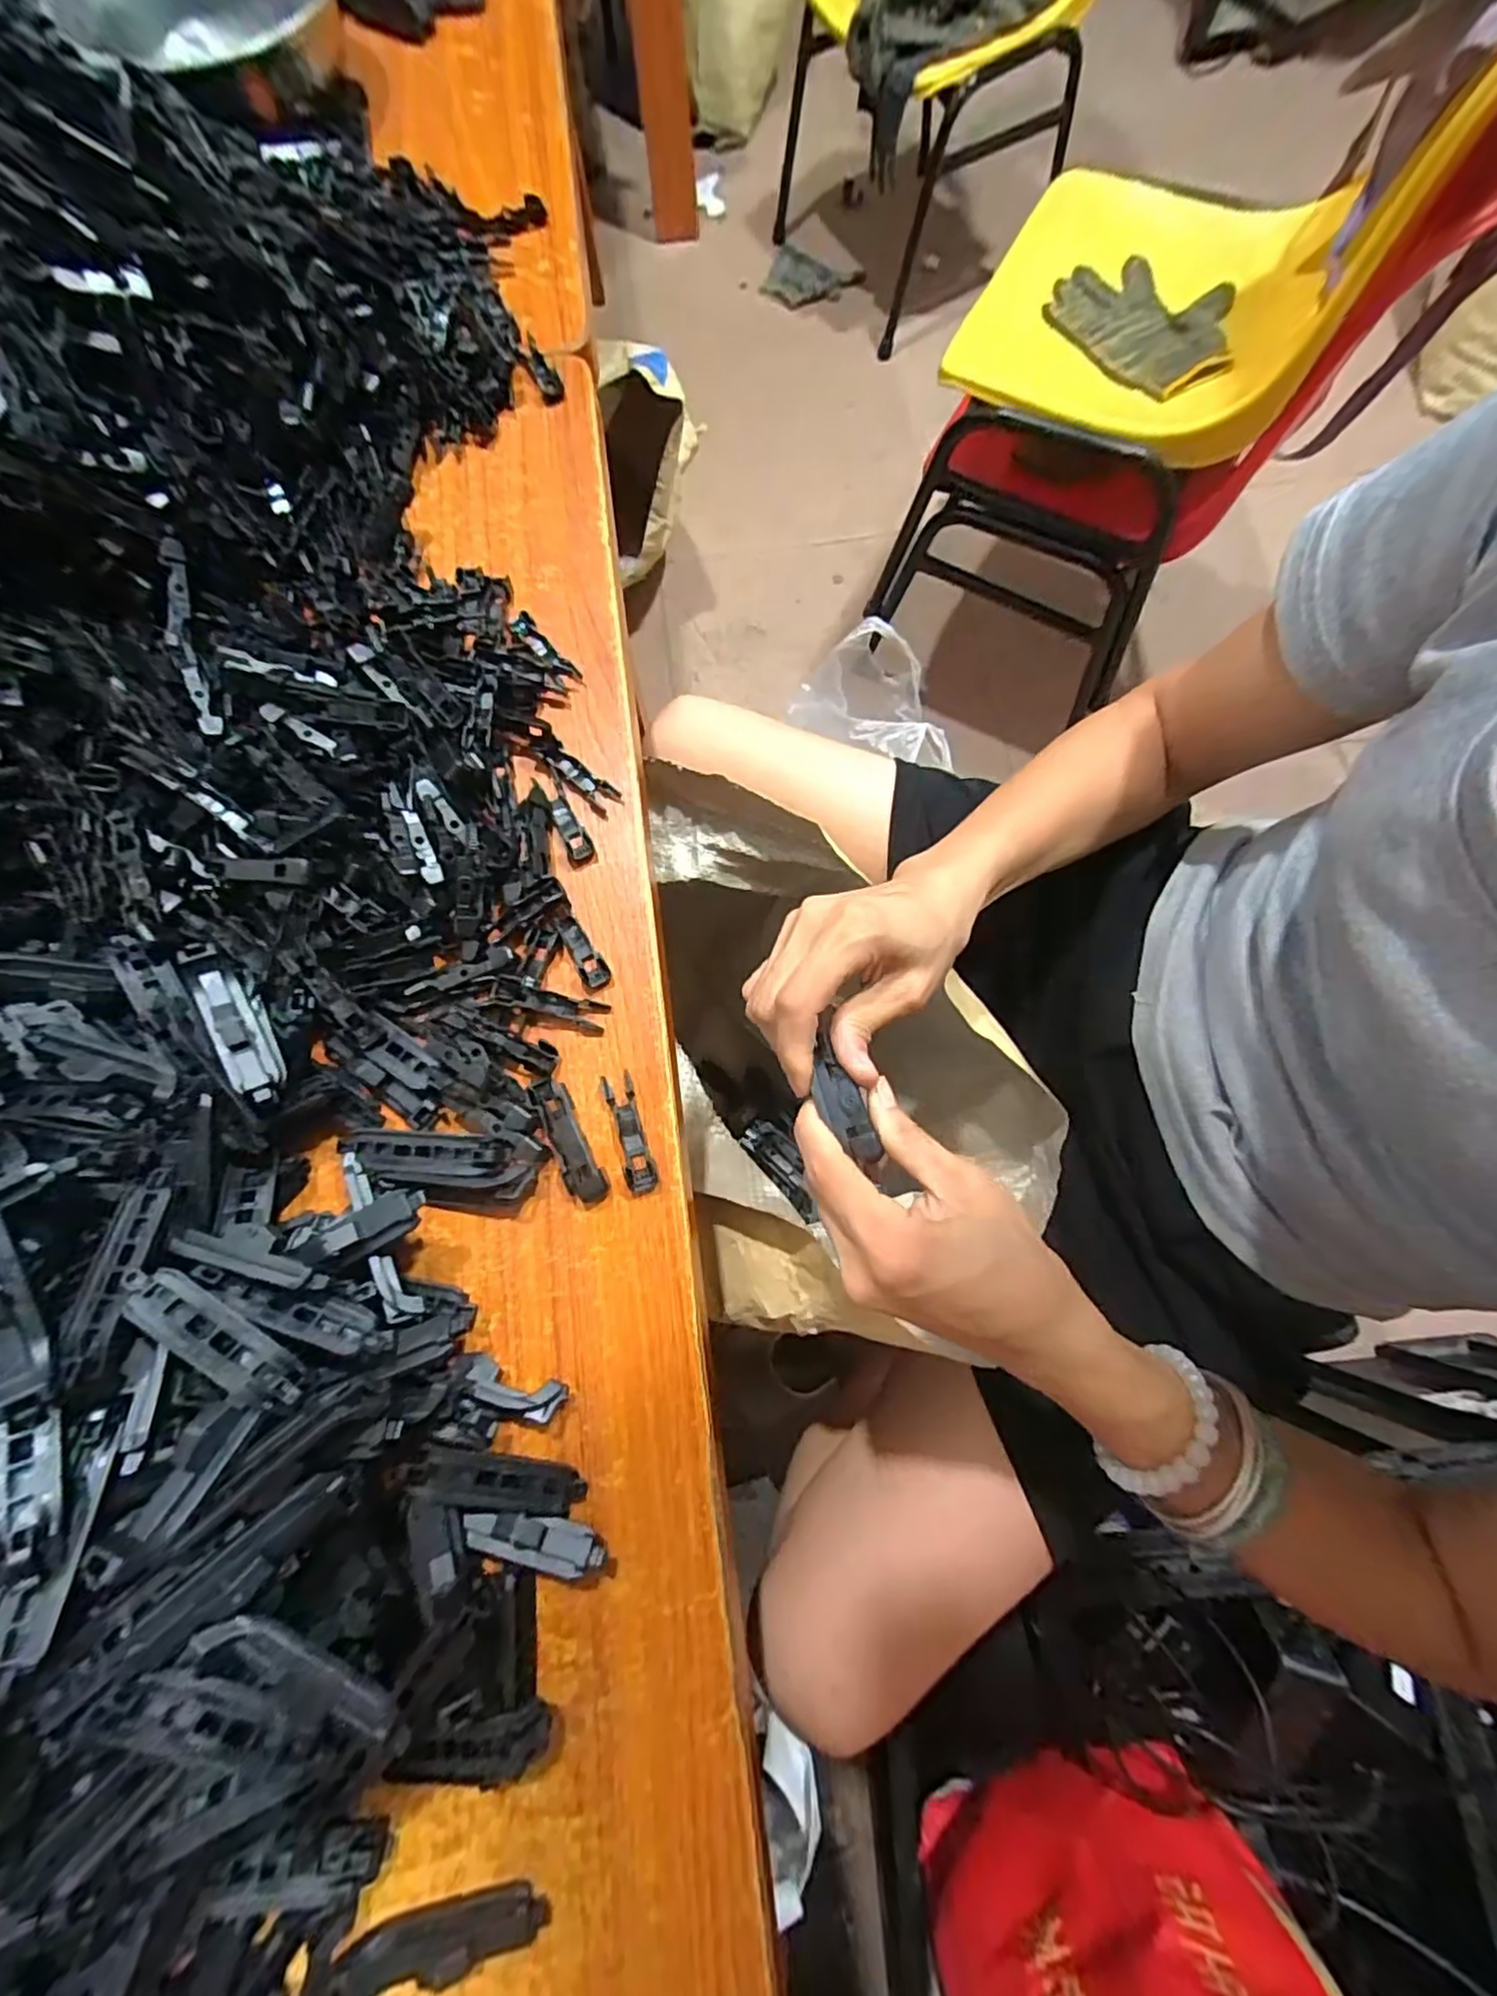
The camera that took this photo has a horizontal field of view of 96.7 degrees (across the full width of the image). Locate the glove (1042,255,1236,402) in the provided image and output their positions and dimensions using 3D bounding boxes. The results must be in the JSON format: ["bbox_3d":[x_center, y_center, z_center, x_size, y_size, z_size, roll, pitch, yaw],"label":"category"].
[{"bbox_3d":[0.435,-0.735,0.719,0.148,0.028,0.203,-38,79,-7],"label":"glove"}]

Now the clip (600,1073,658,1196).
[{"bbox_3d":[-0.056,0.064,0.313,0.014,0.006,0.056,-16,77,-3],"label":"clip"}]

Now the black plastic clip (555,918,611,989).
[{"bbox_3d":[-0.082,-0.023,0.334,0.011,0.006,0.040,-32,79,-6],"label":"black plastic clip"}]

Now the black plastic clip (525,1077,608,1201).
[{"bbox_3d":[-0.084,0.066,0.310,0.017,0.010,0.061,-27,78,-5],"label":"black plastic clip"}]

